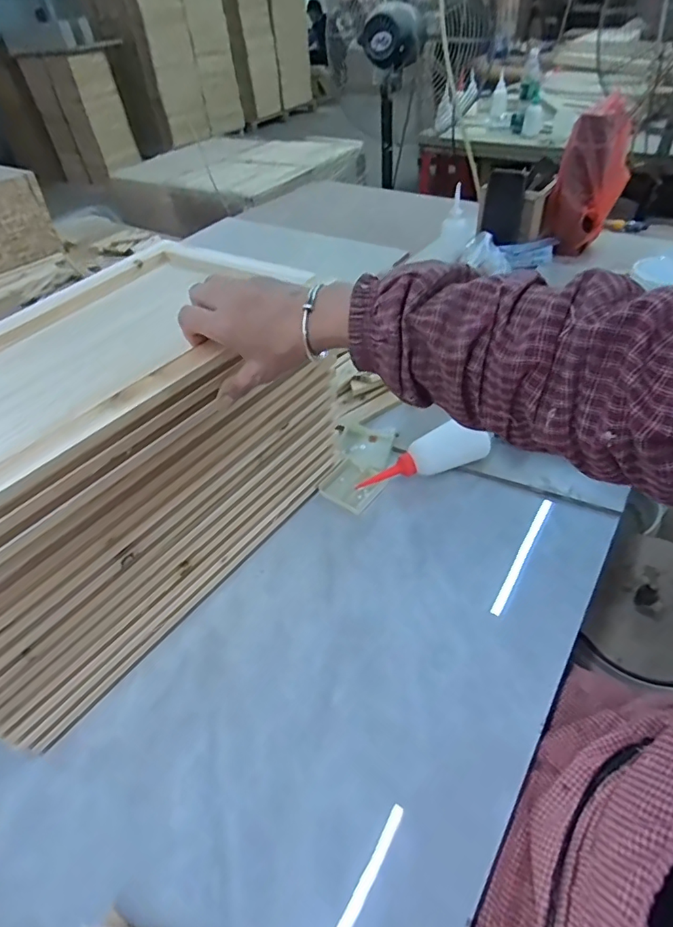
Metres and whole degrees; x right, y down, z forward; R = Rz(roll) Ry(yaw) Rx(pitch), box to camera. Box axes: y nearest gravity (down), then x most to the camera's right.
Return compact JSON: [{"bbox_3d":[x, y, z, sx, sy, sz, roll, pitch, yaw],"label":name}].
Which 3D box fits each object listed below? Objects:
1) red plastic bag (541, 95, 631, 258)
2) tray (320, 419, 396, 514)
[{"bbox_3d":[0.511,-0.560,1.018,0.137,0.256,0.092,6,45,12],"label":"red plastic bag"},{"bbox_3d":[0.022,0.030,0.665,0.070,0.013,0.067,27,53,29],"label":"tray"}]

